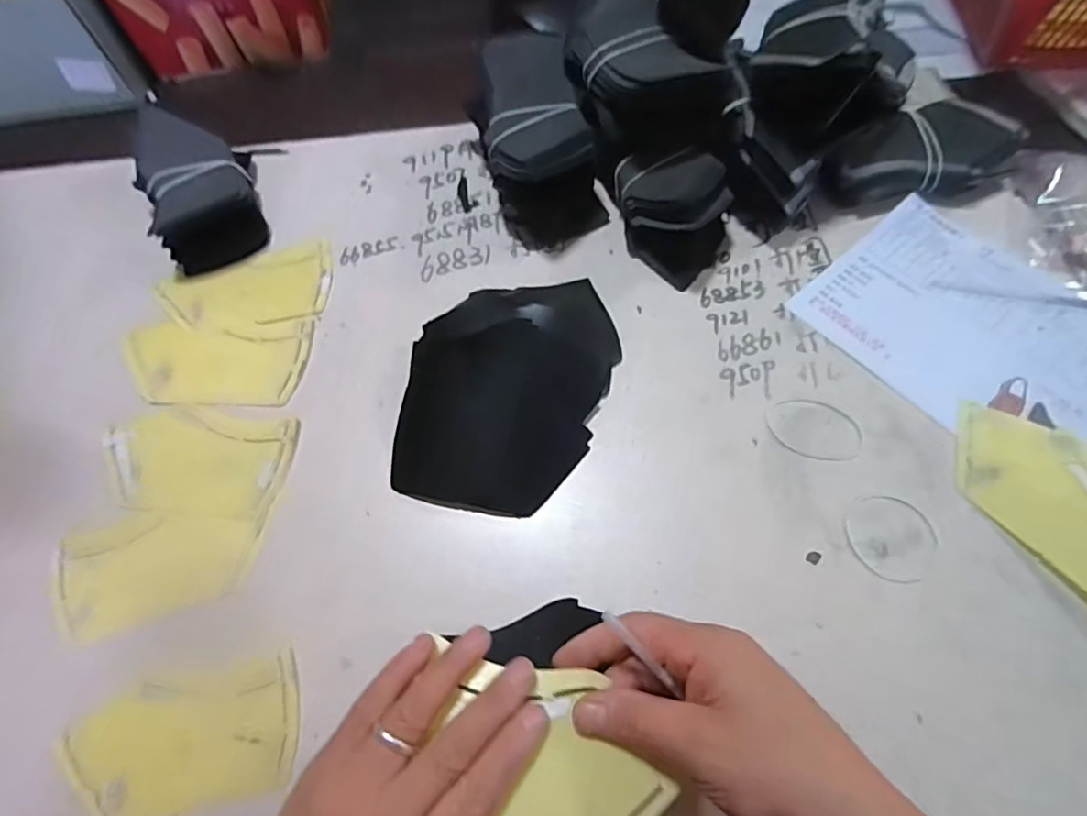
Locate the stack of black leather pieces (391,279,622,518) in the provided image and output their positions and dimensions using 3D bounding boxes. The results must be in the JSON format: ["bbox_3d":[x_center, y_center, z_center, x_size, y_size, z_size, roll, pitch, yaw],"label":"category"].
[{"bbox_3d":[-0.027,-0.020,0.395,0.134,0.026,0.178,13,66,9],"label":"stack of black leather pieces"}]

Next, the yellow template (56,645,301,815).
[{"bbox_3d":[-0.204,0.190,0.321,0.126,0.007,0.070,-14,65,-4],"label":"yellow template"}]

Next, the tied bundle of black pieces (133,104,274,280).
[{"bbox_3d":[-0.287,-0.182,0.473,0.087,0.062,0.118,-28,66,-11],"label":"tied bundle of black pieces"}]

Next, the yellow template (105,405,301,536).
[{"bbox_3d":[-0.244,0.037,0.397,0.131,0.006,0.074,8,68,4],"label":"yellow template"}]

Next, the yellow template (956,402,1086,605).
[{"bbox_3d":[0.316,0.055,0.339,0.077,0.021,0.139,-31,67,-12],"label":"yellow template"}]

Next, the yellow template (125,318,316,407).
[{"bbox_3d":[-0.246,-0.035,0.425,0.136,0.009,0.070,-2,64,1],"label":"yellow template"}]

